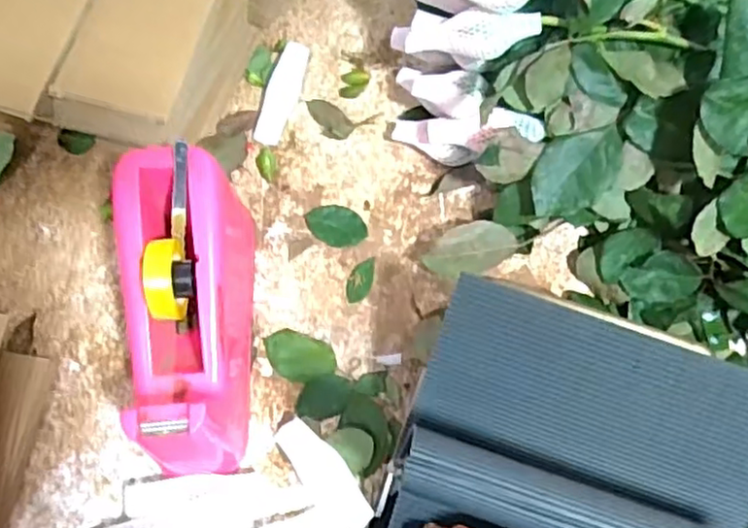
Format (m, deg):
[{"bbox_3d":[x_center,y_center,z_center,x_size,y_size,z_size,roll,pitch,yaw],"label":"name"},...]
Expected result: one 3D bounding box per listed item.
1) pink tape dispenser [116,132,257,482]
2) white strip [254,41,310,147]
[{"bbox_3d":[-0.124,0.035,0.459,0.076,0.103,0.200,-2,71,-2],"label":"pink tape dispenser"},{"bbox_3d":[-0.076,-0.141,0.568,0.028,0.012,0.091,11,71,3],"label":"white strip"}]

